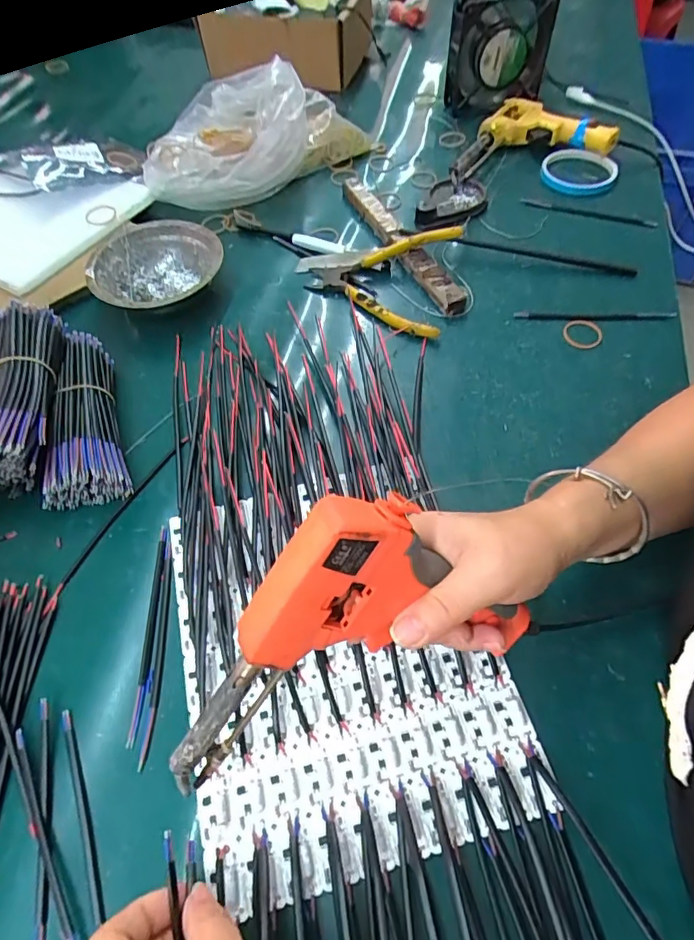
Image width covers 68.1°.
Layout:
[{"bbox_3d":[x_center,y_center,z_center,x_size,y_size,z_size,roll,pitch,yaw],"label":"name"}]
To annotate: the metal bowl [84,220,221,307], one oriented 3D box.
[{"bbox_3d":[-0.185,-0.195,0.511,0.125,0.043,0.115,-13,59,-7],"label":"metal bowl"}]

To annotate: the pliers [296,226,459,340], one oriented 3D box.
[{"bbox_3d":[0.025,-0.202,0.517,0.159,0.035,0.131,14,59,9],"label":"pliers"}]

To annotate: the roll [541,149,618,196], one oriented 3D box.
[{"bbox_3d":[0.278,-0.359,0.620,0.087,0.013,0.087,0,58,1],"label":"roll"}]

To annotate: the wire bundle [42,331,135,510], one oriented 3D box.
[{"bbox_3d":[-0.217,-0.041,0.415,0.059,0.043,0.142,-17,59,-9],"label":"wire bundle"}]

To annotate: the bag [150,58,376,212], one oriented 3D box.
[{"bbox_3d":[-0.098,-0.363,0.562,0.234,0.121,0.120,-4,58,-1],"label":"bag"}]

